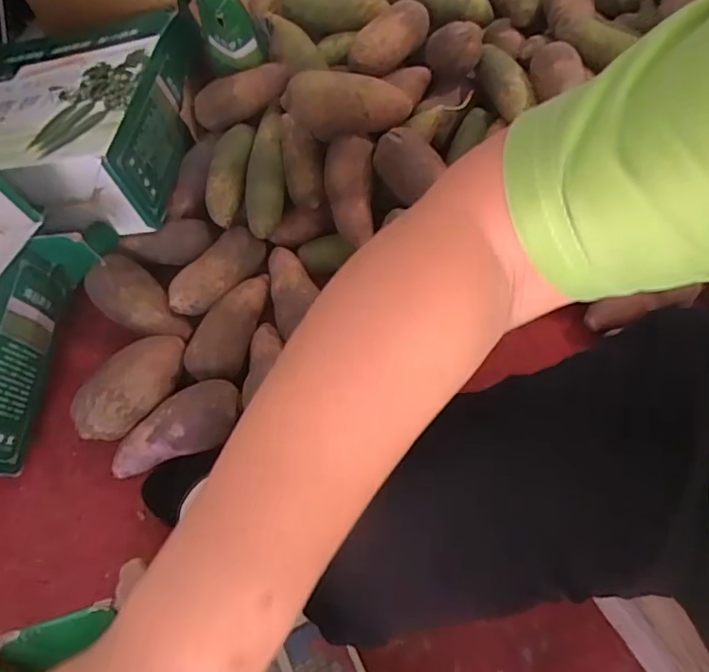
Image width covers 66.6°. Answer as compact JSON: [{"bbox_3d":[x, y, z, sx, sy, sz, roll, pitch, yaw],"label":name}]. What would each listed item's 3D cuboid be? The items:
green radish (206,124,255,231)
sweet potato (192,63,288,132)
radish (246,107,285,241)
[{"bbox_3d":[-0.184,-0.238,0.790,0.056,0.041,0.188,3,65,4],"label":"green radish"},{"bbox_3d":[-0.171,-0.364,0.810,0.159,0.051,0.043,-17,64,17],"label":"sweet potato"},{"bbox_3d":[-0.128,-0.247,0.777,0.055,0.053,0.222,-2,65,1],"label":"radish"}]

